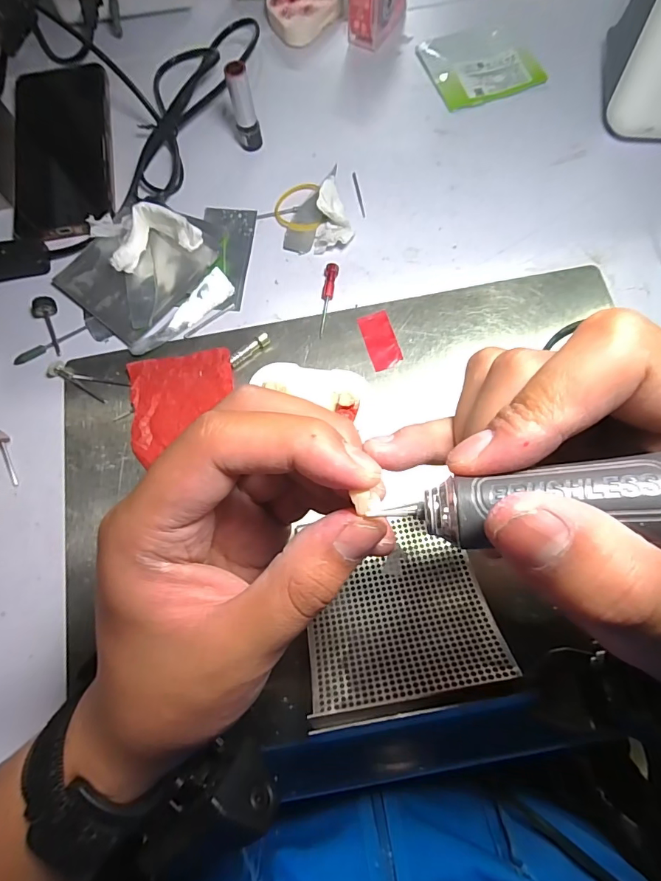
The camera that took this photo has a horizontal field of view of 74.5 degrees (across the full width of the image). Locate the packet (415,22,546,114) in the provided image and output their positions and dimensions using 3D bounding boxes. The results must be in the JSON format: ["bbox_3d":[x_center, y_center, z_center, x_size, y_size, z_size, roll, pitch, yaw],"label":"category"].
[{"bbox_3d":[0.129,-0.331,0.379,0.086,0.005,0.088,-18,75,-3],"label":"packet"}]

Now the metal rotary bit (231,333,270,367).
[{"bbox_3d":[-0.057,-0.064,0.309,0.032,0.009,0.007,-35,77,-7],"label":"metal rotary bit"}]

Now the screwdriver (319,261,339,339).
[{"bbox_3d":[-0.002,-0.103,0.319,0.010,0.007,0.057,5,75,3],"label":"screwdriver"}]

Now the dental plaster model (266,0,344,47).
[{"bbox_3d":[-0.026,-0.396,0.396,0.066,0.016,0.058,-43,78,-9],"label":"dental plaster model"}]

